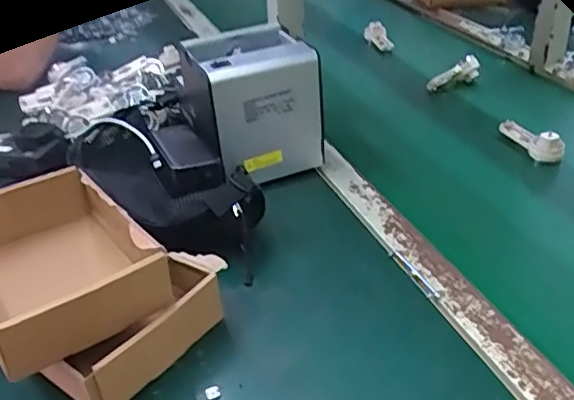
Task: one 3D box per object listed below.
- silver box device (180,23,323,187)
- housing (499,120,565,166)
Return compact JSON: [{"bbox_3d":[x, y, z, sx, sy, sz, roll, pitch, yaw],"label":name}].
[{"bbox_3d":[-0.045,-0.116,0.748,0.130,0.143,0.154,-14,35,-16],"label":"silver box device"},{"bbox_3d":[0.314,-0.081,0.798,0.032,0.030,0.096,-13,35,-15],"label":"housing"}]

